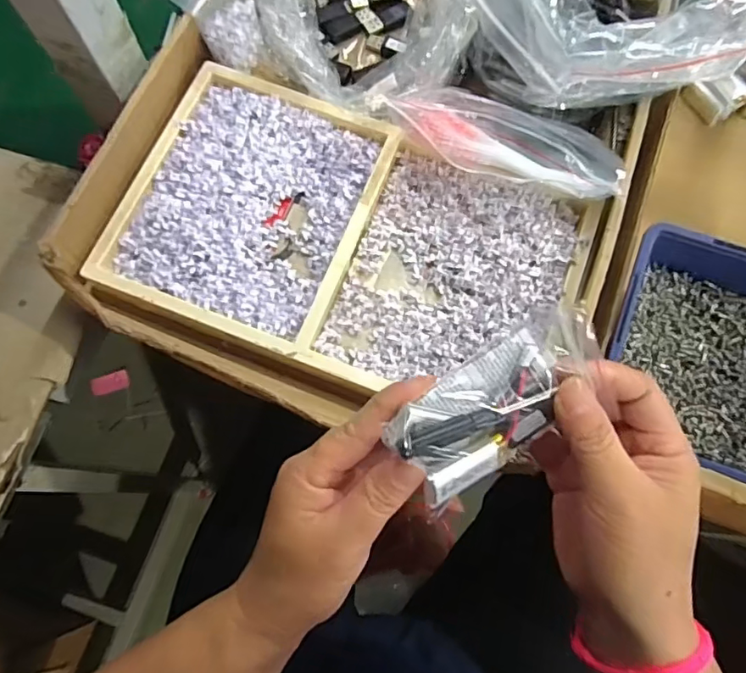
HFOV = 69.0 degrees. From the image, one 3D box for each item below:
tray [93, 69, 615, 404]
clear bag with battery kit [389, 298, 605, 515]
[{"bbox_3d":[-0.017,-0.068,0.391,0.313,0.027,0.189,21,74,7],"label":"tray"},{"bbox_3d":[0.057,0.028,0.238,0.100,0.033,0.044,-35,75,-10],"label":"clear bag with battery kit"}]

